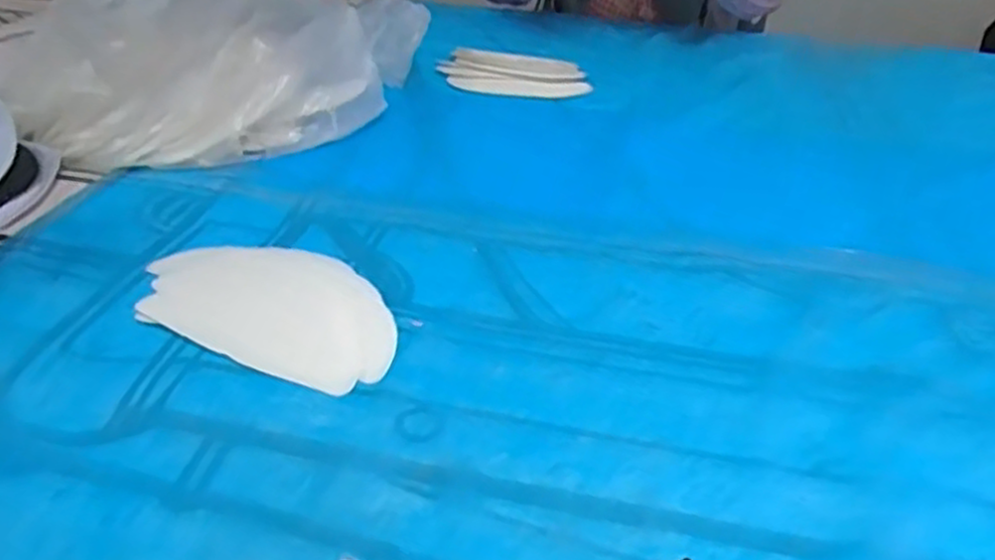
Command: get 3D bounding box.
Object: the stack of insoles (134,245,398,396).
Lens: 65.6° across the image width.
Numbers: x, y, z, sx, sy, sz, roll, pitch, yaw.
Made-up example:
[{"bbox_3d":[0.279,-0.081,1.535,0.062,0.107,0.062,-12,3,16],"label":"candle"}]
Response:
[{"bbox_3d":[-0.160,0.013,0.557,0.220,0.015,0.121,16,36,21],"label":"stack of insoles"}]

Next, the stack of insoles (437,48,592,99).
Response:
[{"bbox_3d":[0.020,-0.261,0.967,0.187,0.017,0.103,7,34,7],"label":"stack of insoles"}]

